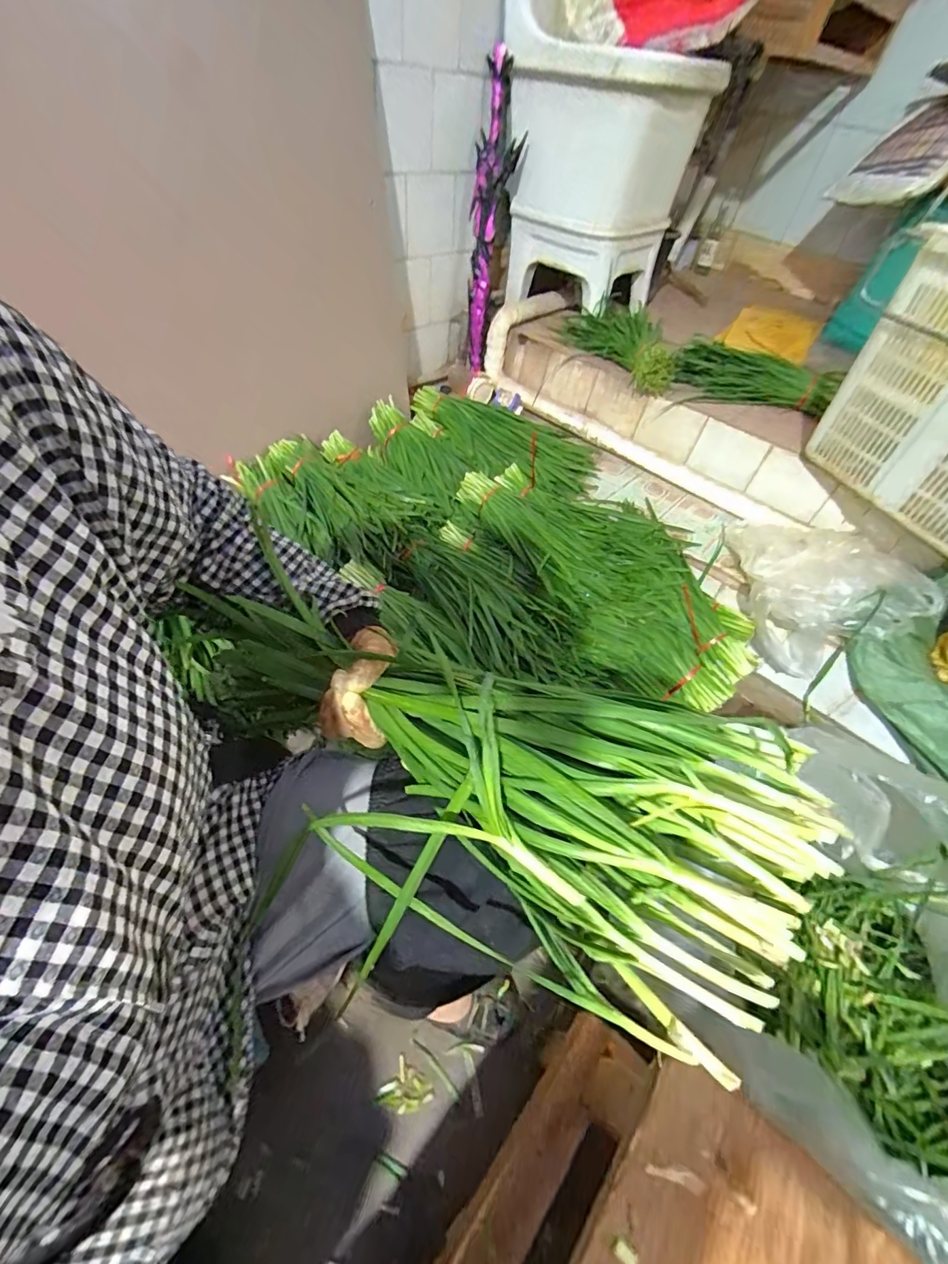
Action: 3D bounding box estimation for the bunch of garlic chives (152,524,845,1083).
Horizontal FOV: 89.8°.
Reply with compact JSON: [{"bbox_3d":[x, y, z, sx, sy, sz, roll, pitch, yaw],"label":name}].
[{"bbox_3d":[-0.042,0.090,0.346,0.482,0.118,0.159,17,55,22],"label":"bunch of garlic chives"}]

